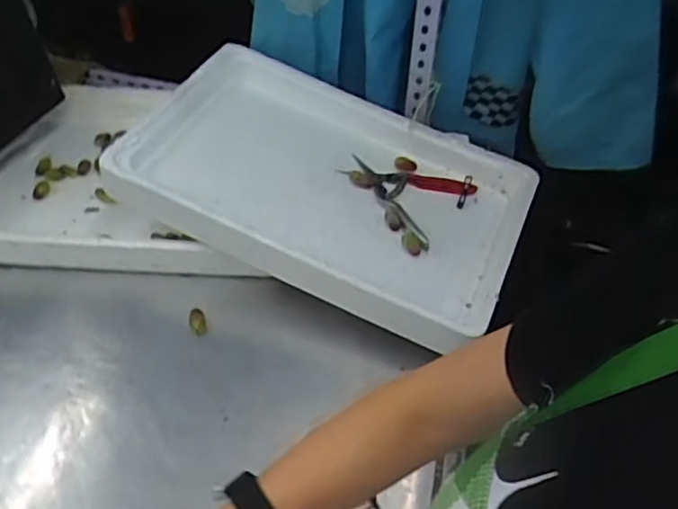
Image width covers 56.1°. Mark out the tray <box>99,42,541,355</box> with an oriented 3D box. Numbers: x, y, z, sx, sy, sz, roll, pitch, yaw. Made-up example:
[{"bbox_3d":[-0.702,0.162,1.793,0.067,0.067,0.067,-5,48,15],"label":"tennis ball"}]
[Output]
[{"bbox_3d":[-0.009,-0.094,0.793,0.471,0.053,0.312,25,50,6],"label":"tray"}]

